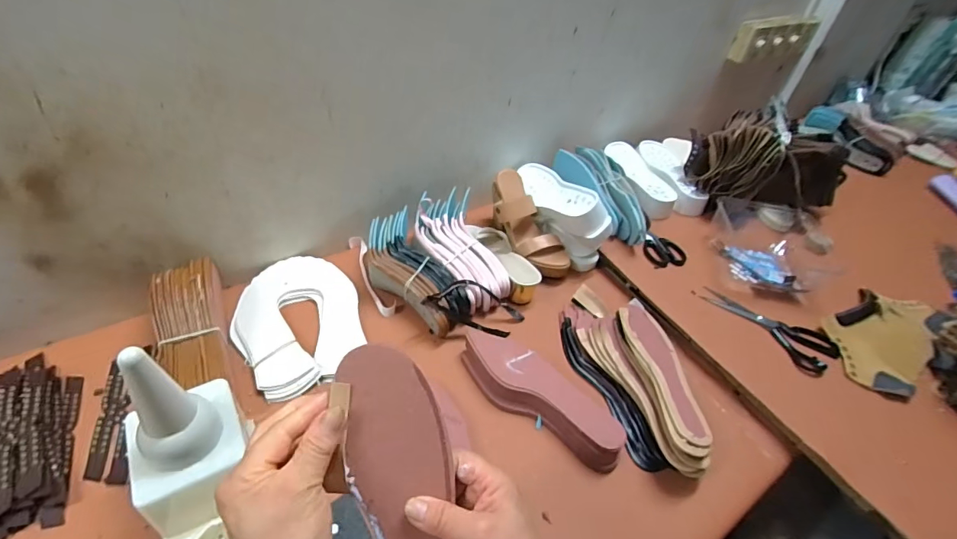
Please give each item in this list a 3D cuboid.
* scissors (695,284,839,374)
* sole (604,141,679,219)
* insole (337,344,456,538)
[{"bbox_3d":[0.504,0.087,0.772,0.105,0.015,0.205,-26,53,-30],"label":"scissors"},{"bbox_3d":[0.361,-0.217,1.046,0.089,0.065,0.251,-2,45,-10],"label":"sole"},{"bbox_3d":[-0.048,0.168,0.305,0.065,0.009,0.230,-8,88,-16],"label":"insole"}]

